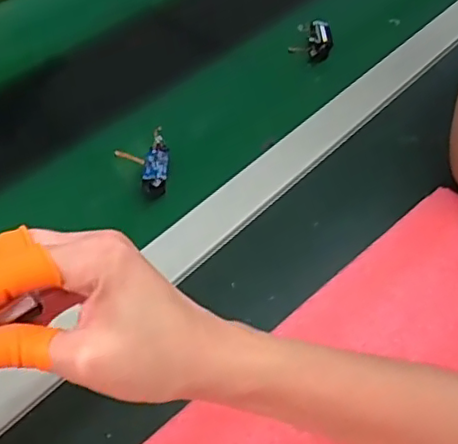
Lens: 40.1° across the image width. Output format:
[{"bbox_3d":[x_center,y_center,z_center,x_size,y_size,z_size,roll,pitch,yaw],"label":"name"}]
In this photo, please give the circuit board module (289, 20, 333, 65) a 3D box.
[{"bbox_3d":[0.089,-0.194,0.671,0.043,0.022,0.055,9,47,7],"label":"circuit board module"}]

